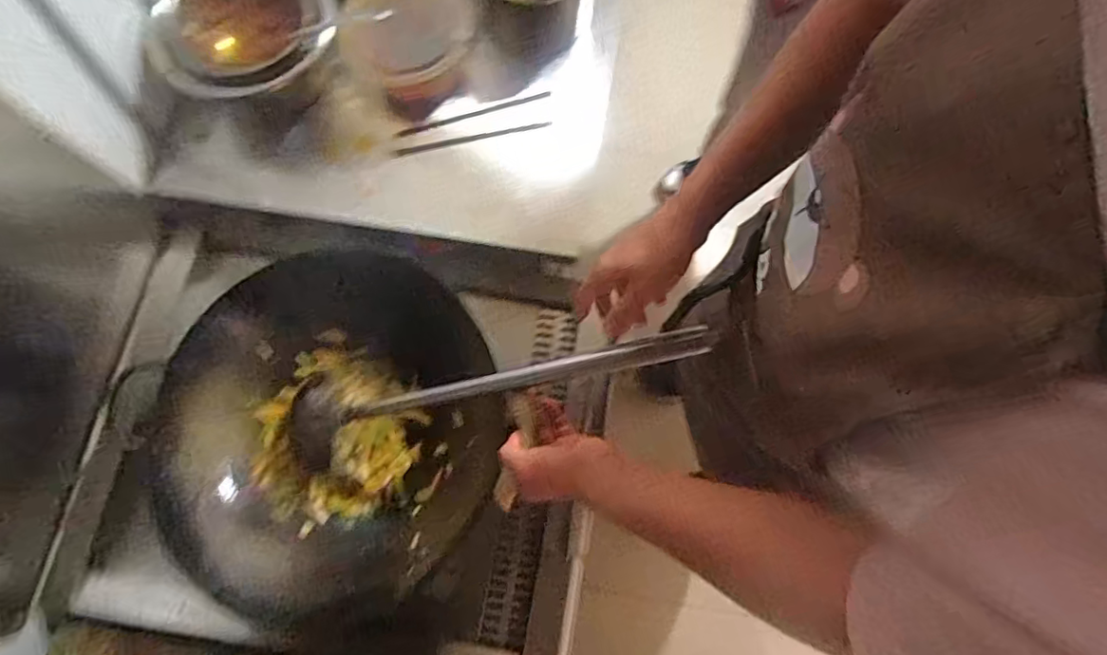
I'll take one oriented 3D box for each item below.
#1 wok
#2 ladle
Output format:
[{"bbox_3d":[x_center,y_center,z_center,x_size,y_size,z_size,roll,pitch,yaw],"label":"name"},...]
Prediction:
[{"bbox_3d":[-0.277,0.126,0.719,0.405,0.119,0.398,-35,79,-9],"label":"wok"},{"bbox_3d":[-0.104,0.070,0.652,0.549,0.068,0.101,-14,74,24],"label":"ladle"}]

